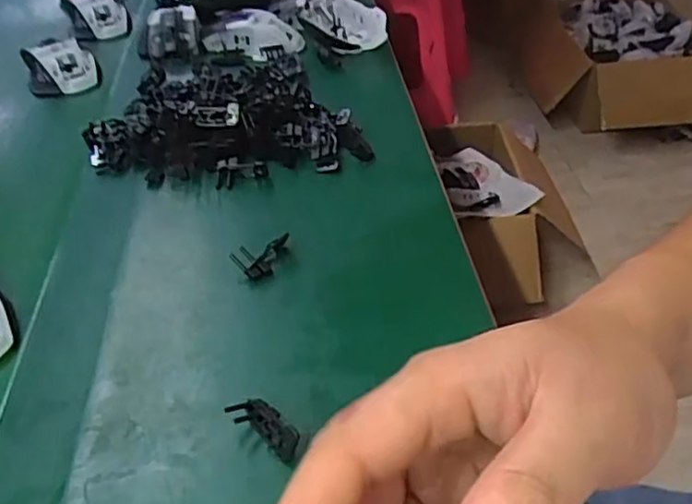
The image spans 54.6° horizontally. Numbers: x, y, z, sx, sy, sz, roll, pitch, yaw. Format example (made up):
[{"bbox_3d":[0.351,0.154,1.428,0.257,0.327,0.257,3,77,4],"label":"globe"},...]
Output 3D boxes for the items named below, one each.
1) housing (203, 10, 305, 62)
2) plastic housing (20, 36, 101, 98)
[{"bbox_3d":[-0.102,-0.237,0.731,0.103,0.033,0.052,5,41,5],"label":"housing"},{"bbox_3d":[-0.298,-0.197,0.700,0.068,0.034,0.076,-17,43,-19],"label":"plastic housing"}]

